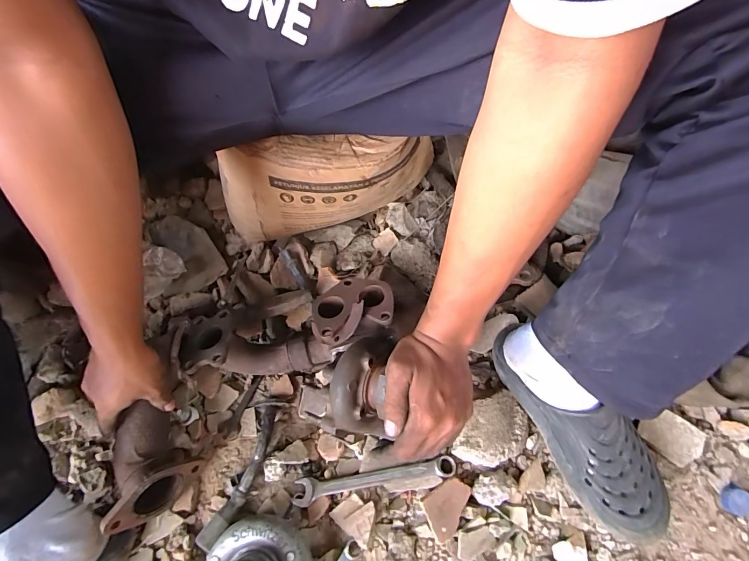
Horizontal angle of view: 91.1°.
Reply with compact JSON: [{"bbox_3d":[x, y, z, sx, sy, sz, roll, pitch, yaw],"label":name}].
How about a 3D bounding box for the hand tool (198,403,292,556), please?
[{"bbox_3d":[-0.172,0.245,0.489,0.041,0.037,0.183,16,67,12],"label":"hand tool"}]

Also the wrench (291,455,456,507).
[{"bbox_3d":[0.000,0.254,0.470,0.206,0.014,0.028,-10,64,0],"label":"wrench"}]

